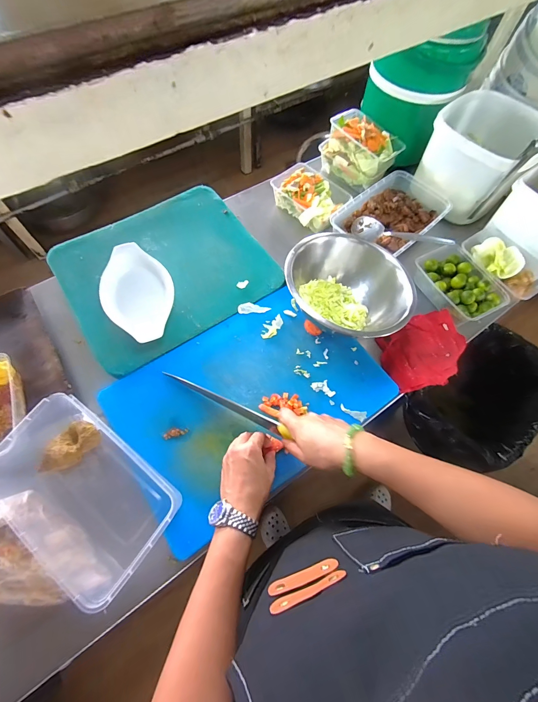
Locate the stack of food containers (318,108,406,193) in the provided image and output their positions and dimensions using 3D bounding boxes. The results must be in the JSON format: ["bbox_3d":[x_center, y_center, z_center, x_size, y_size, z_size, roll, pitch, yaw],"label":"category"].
[{"bbox_3d":[0.229,-0.499,0.780,0.173,0.100,0.115,41,70,15],"label":"stack of food containers"}]

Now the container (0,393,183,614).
[{"bbox_3d":[-0.269,0.191,0.440,0.281,0.080,0.165,38,70,12],"label":"container"}]

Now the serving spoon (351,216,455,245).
[{"bbox_3d":[0.273,-0.248,0.655,0.209,0.020,0.046,24,69,29],"label":"serving spoon"}]

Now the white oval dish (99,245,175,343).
[{"bbox_3d":[-0.249,-0.111,0.591,0.126,0.031,0.217,-20,68,-12],"label":"white oval dish"}]

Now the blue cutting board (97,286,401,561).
[{"bbox_3d":[-0.026,0.068,0.543,0.435,0.014,0.296,-32,71,-16],"label":"blue cutting board"}]

